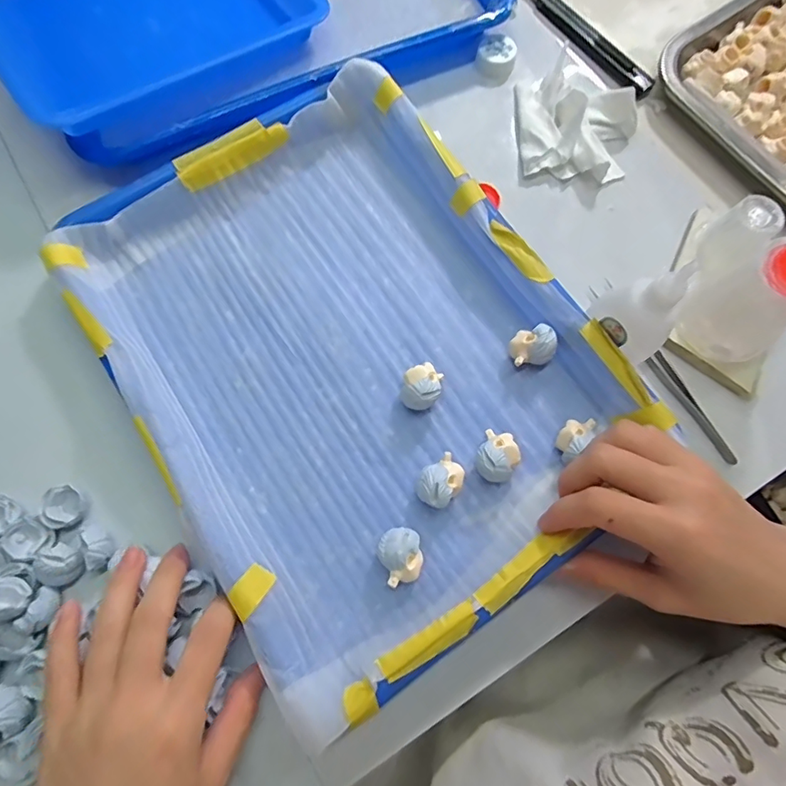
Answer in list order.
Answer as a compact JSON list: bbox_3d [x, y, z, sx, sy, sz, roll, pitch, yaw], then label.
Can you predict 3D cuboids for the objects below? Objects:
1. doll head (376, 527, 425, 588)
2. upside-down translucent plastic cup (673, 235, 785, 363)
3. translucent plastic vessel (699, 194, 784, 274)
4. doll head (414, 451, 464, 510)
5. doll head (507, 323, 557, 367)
[{"bbox_3d":[0.004,0.088,0.266,0.023,0.022,0.027,-16,77,-4],"label":"doll head"},{"bbox_3d":[0.204,-0.049,0.279,0.042,0.070,0.048,-38,80,-9],"label":"upside-down translucent plastic cup"},{"bbox_3d":[0.213,-0.097,0.308,0.036,0.049,0.028,-39,80,-9],"label":"translucent plastic vessel"},{"bbox_3d":[0.027,0.050,0.276,0.022,0.022,0.029,43,80,9],"label":"doll head"},{"bbox_3d":[0.085,-0.027,0.298,0.024,0.023,0.028,38,79,8],"label":"doll head"}]

